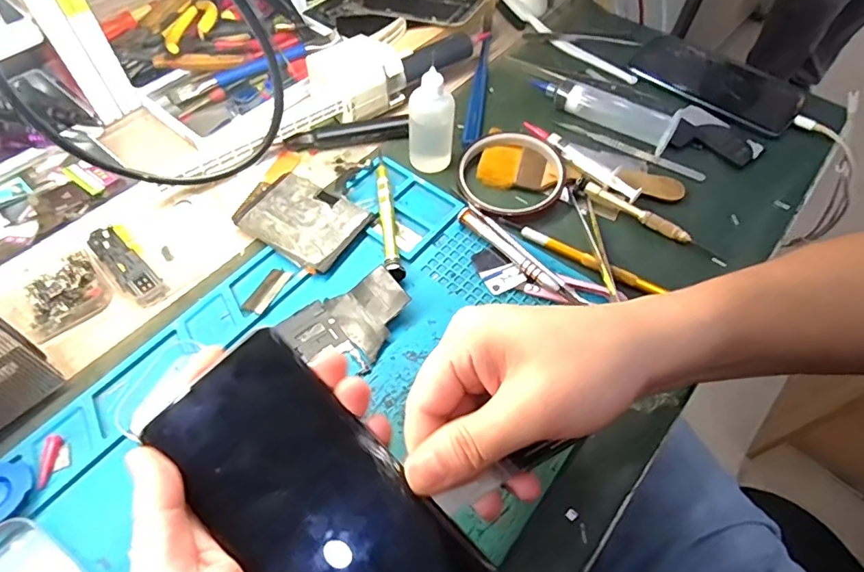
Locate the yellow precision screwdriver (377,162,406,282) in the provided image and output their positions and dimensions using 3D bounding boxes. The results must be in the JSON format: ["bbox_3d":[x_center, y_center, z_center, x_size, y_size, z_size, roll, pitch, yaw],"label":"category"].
[{"bbox_3d":[-0.033,-0.049,0.381,0.012,0.014,0.107,-6,58,-6],"label":"yellow precision screwdriver"}]

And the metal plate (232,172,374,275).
[{"bbox_3d":[-0.100,-0.053,0.383,0.095,0.009,0.065,30,61,16],"label":"metal plate"}]

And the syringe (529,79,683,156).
[{"bbox_3d":[0.151,-0.161,0.450,0.131,0.029,0.028,36,63,19],"label":"syringe"}]

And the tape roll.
[{"bbox_3d":[0.064,-0.092,0.415,0.085,0.012,0.090,33,62,18],"label":"tape roll"}]

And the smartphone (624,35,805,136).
[{"bbox_3d":[0.275,-0.199,0.492,0.151,0.015,0.072,39,64,20],"label":"smartphone"}]

